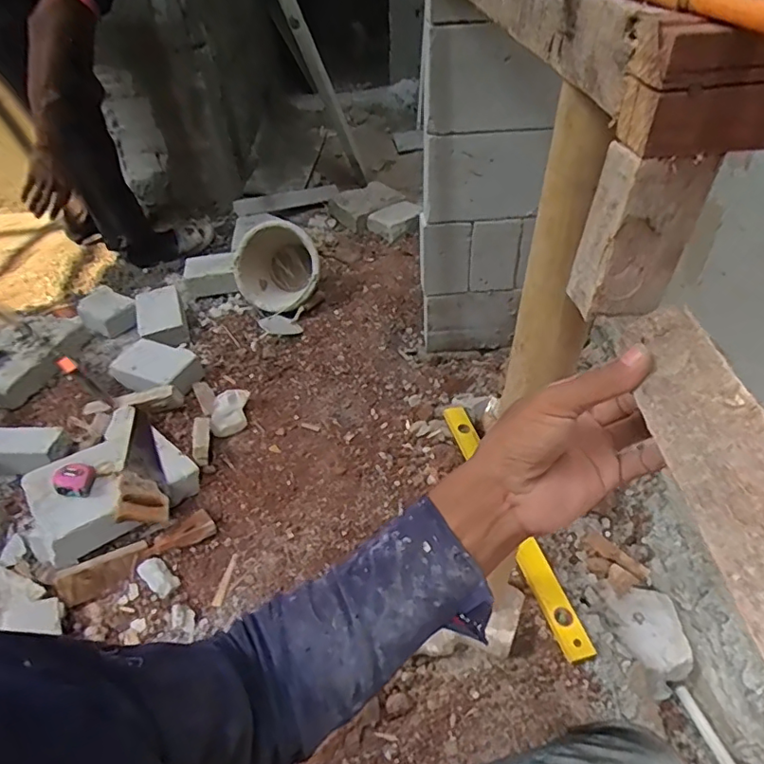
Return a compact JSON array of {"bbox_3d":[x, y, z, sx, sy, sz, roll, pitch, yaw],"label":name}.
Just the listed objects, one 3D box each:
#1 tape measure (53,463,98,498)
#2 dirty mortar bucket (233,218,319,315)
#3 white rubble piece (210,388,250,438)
[{"bbox_3d":[-0.589,0.189,1.038,0.071,0.029,0.057,-6,42,-3],"label":"tape measure"},{"bbox_3d":[-0.313,-0.334,1.608,0.229,0.244,0.192,-15,44,-12],"label":"dirty mortar bucket"},{"bbox_3d":[-0.370,0.073,1.320,0.085,0.038,0.130,-3,42,0],"label":"white rubble piece"}]

